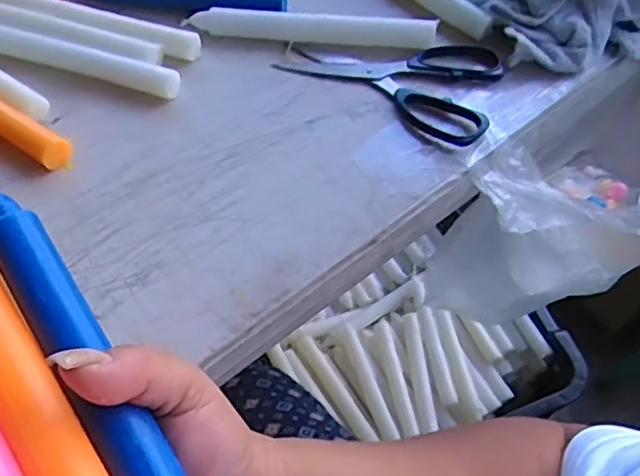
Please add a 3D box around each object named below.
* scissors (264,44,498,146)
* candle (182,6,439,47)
[{"bbox_3d":[0.064,-0.140,0.507,0.171,0.010,0.102,26,62,15],"label":"scissors"},{"bbox_3d":[-0.006,-0.178,0.531,0.204,0.020,0.018,6,59,3],"label":"candle"}]

